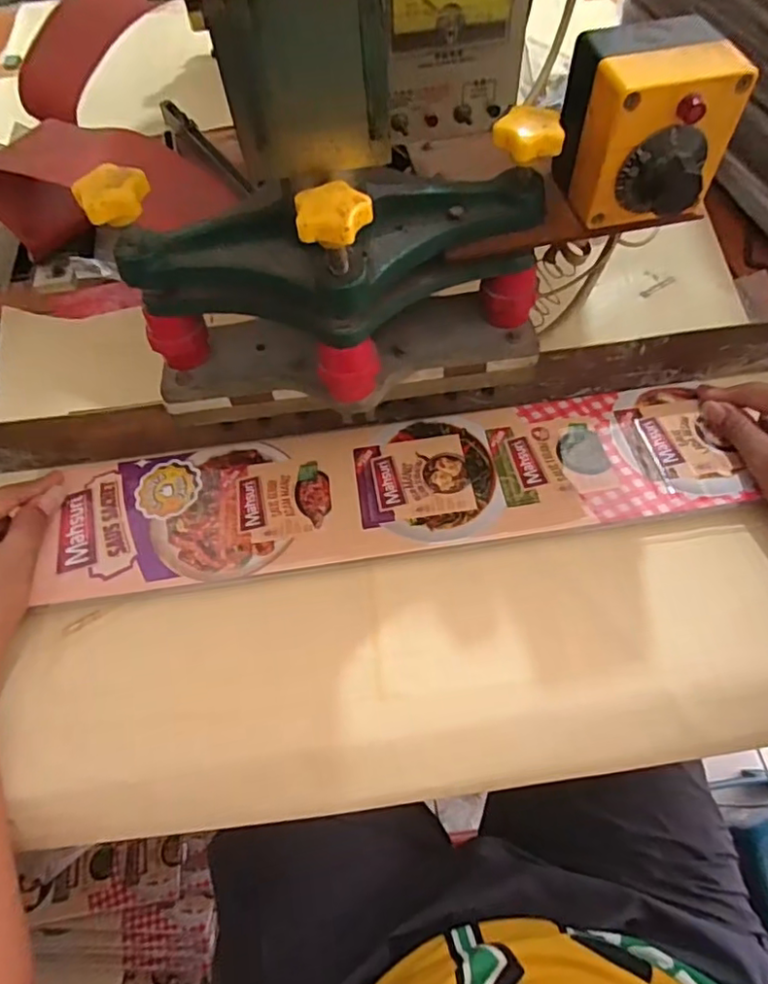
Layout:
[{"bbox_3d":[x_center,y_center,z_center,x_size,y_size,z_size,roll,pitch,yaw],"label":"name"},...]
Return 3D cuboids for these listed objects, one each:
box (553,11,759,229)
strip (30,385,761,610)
[{"bbox_3d":[0.141,-0.194,0.321,0.079,0.077,0.077,-14,61,-4],"label":"box"},{"bbox_3d":[0.003,-0.005,0.460,0.512,0.005,0.122,-8,56,-1],"label":"strip"}]

